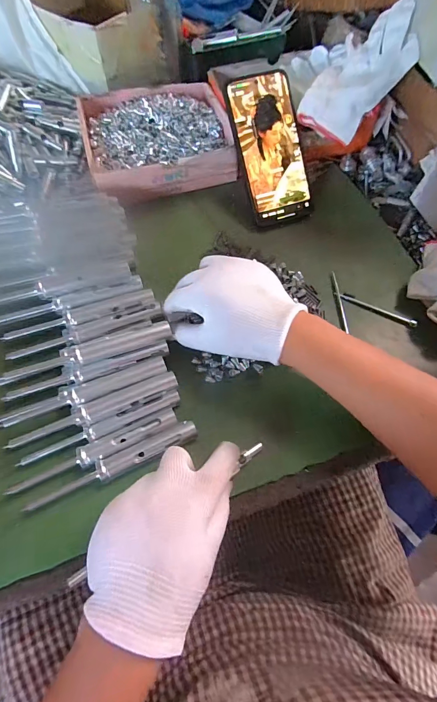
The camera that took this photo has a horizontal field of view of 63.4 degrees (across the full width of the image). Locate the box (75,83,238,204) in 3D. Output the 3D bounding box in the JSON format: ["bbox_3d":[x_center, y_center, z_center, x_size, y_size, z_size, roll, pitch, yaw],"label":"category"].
[{"bbox_3d":[-0.073,-0.261,0.440,0.173,0.038,0.156,-14,67,-8],"label":"box"}]

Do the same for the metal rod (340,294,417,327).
[{"bbox_3d":[0.171,-0.045,0.377,0.082,0.006,0.006,25,69,8],"label":"metal rod"}]

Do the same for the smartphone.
[{"bbox_3d":[0.060,-0.231,0.409,0.076,0.008,0.158,-17,102,-9],"label":"smartphone"}]

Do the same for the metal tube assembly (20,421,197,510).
[{"bbox_3d":[-0.102,0.084,0.303,0.140,0.012,0.017,-23,69,-12],"label":"metal tube assembly"}]

